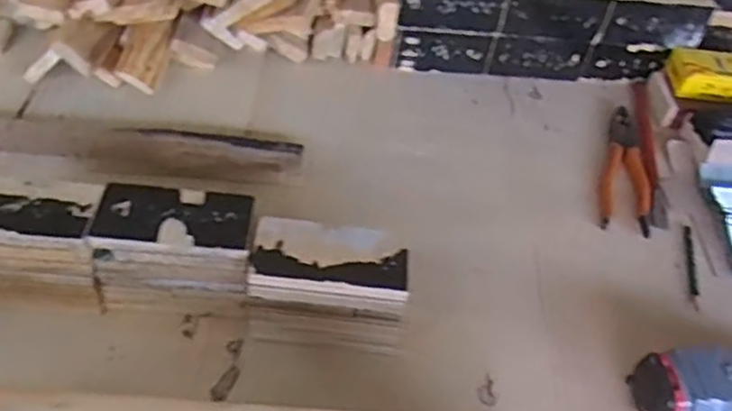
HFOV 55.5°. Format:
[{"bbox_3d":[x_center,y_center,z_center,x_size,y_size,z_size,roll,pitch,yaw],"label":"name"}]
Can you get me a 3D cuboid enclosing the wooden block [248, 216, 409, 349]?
[{"bbox_3d":[-0.029,0.068,0.555,0.124,0.086,0.065,6,46,-2],"label":"wooden block"}]

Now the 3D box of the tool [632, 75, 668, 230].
[{"bbox_3d":[0.318,-0.067,0.785,0.023,0.016,0.240,11,46,3],"label":"tool"}]

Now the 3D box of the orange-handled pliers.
[{"bbox_3d":[0.279,-0.043,0.755,0.050,0.017,0.181,13,46,5],"label":"orange-handled pliers"}]

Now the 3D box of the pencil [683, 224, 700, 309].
[{"bbox_3d":[0.314,0.058,0.672,0.009,0.004,0.106,13,46,5],"label":"pencil"}]

